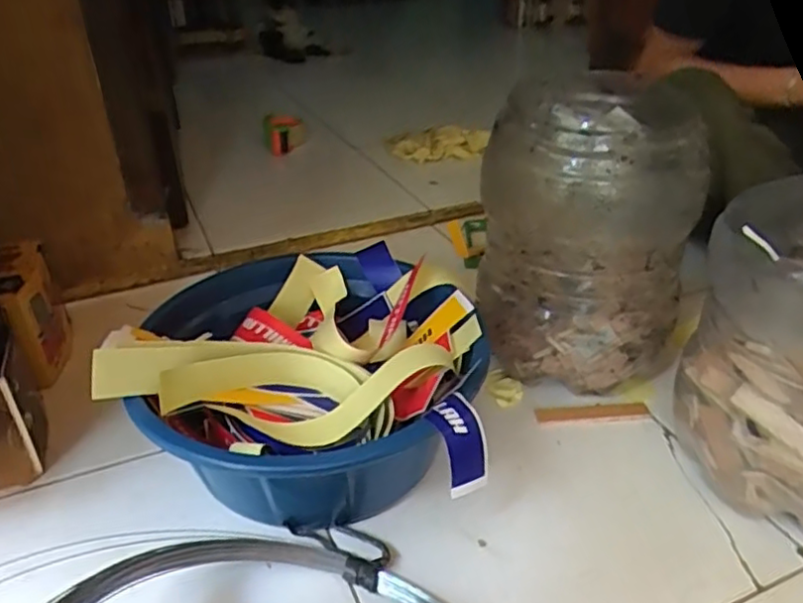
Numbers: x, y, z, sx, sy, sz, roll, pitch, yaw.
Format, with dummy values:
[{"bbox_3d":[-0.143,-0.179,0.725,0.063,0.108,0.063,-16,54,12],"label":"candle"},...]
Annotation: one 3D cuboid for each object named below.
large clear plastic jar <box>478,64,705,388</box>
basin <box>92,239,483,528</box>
[{"bbox_3d":[0.208,-0.070,0.748,0.185,0.305,0.182,-14,33,-19],"label":"large clear plastic jar"},{"bbox_3d":[-0.101,0.087,0.703,0.364,0.172,0.350,-3,31,-2],"label":"basin"}]

